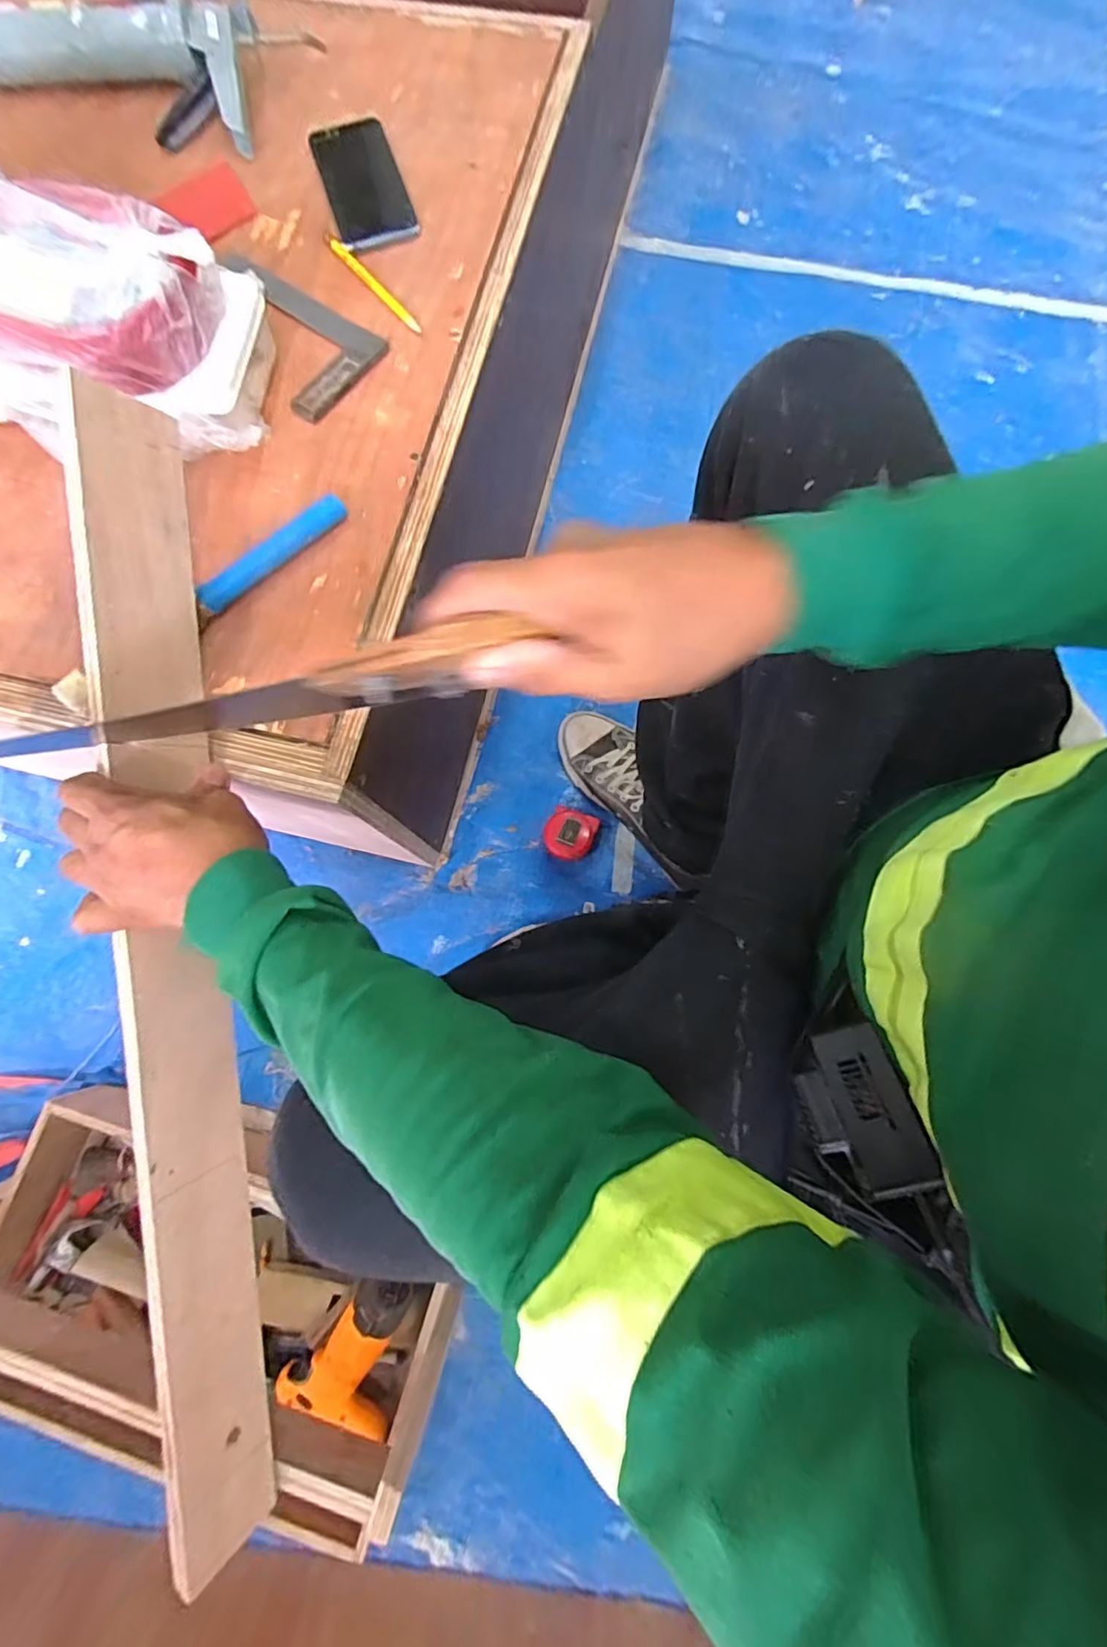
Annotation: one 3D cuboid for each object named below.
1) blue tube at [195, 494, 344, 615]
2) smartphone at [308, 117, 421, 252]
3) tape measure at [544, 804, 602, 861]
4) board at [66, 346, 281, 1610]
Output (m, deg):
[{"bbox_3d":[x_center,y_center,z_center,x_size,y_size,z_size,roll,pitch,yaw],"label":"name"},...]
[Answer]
[{"bbox_3d":[-0.223,-0.216,0.475,0.137,0.018,0.019,-41,82,-8],"label":"blue tube"},{"bbox_3d":[-0.183,-0.620,0.578,0.077,0.016,0.175,-17,74,-9],"label":"smartphone"},{"bbox_3d":[0.020,0.014,0.753,0.063,0.033,0.063,18,79,6],"label":"tape measure"},{"bbox_3d":[-0.257,0.105,0.409,0.023,0.076,0.772,-3,93,35],"label":"board"}]

